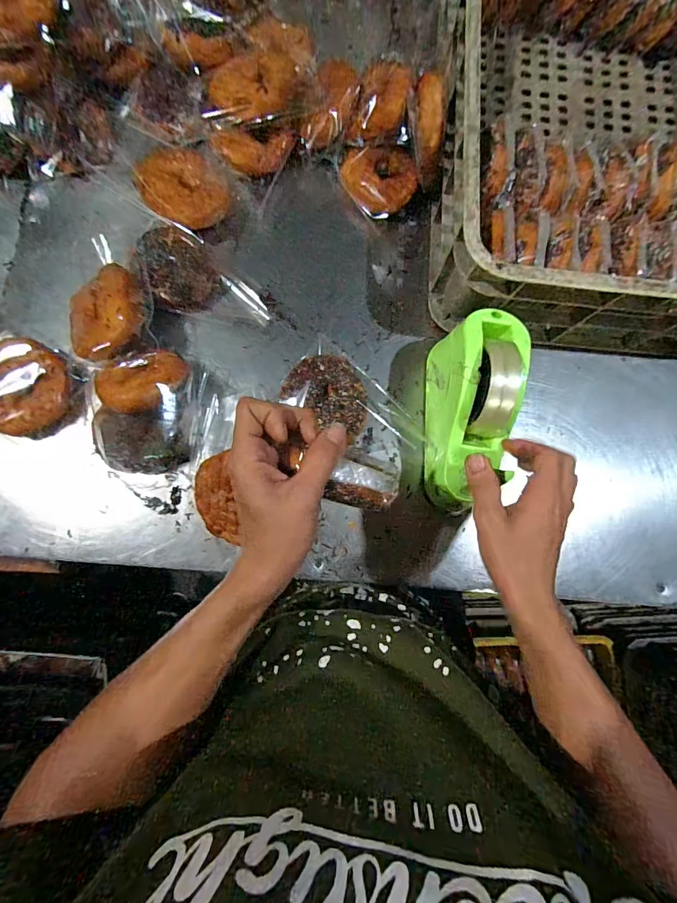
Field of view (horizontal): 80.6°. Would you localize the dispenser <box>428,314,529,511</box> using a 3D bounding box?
[{"bbox_3d":[0.139,-0.044,0.423,0.069,0.121,0.194,10,82,-2],"label":"dispenser"}]

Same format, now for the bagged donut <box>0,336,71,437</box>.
[{"bbox_3d":[-0.347,-0.070,0.445,0.105,0.048,0.098,0,82,-2],"label":"bagged donut"}]

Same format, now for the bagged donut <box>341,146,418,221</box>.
[{"bbox_3d":[0.051,-0.349,0.517,0.092,0.034,0.077,39,100,2],"label":"bagged donut"}]

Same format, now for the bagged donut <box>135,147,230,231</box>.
[{"bbox_3d":[-0.183,-0.312,0.473,0.092,0.029,0.091,-30,85,-7],"label":"bagged donut"}]

